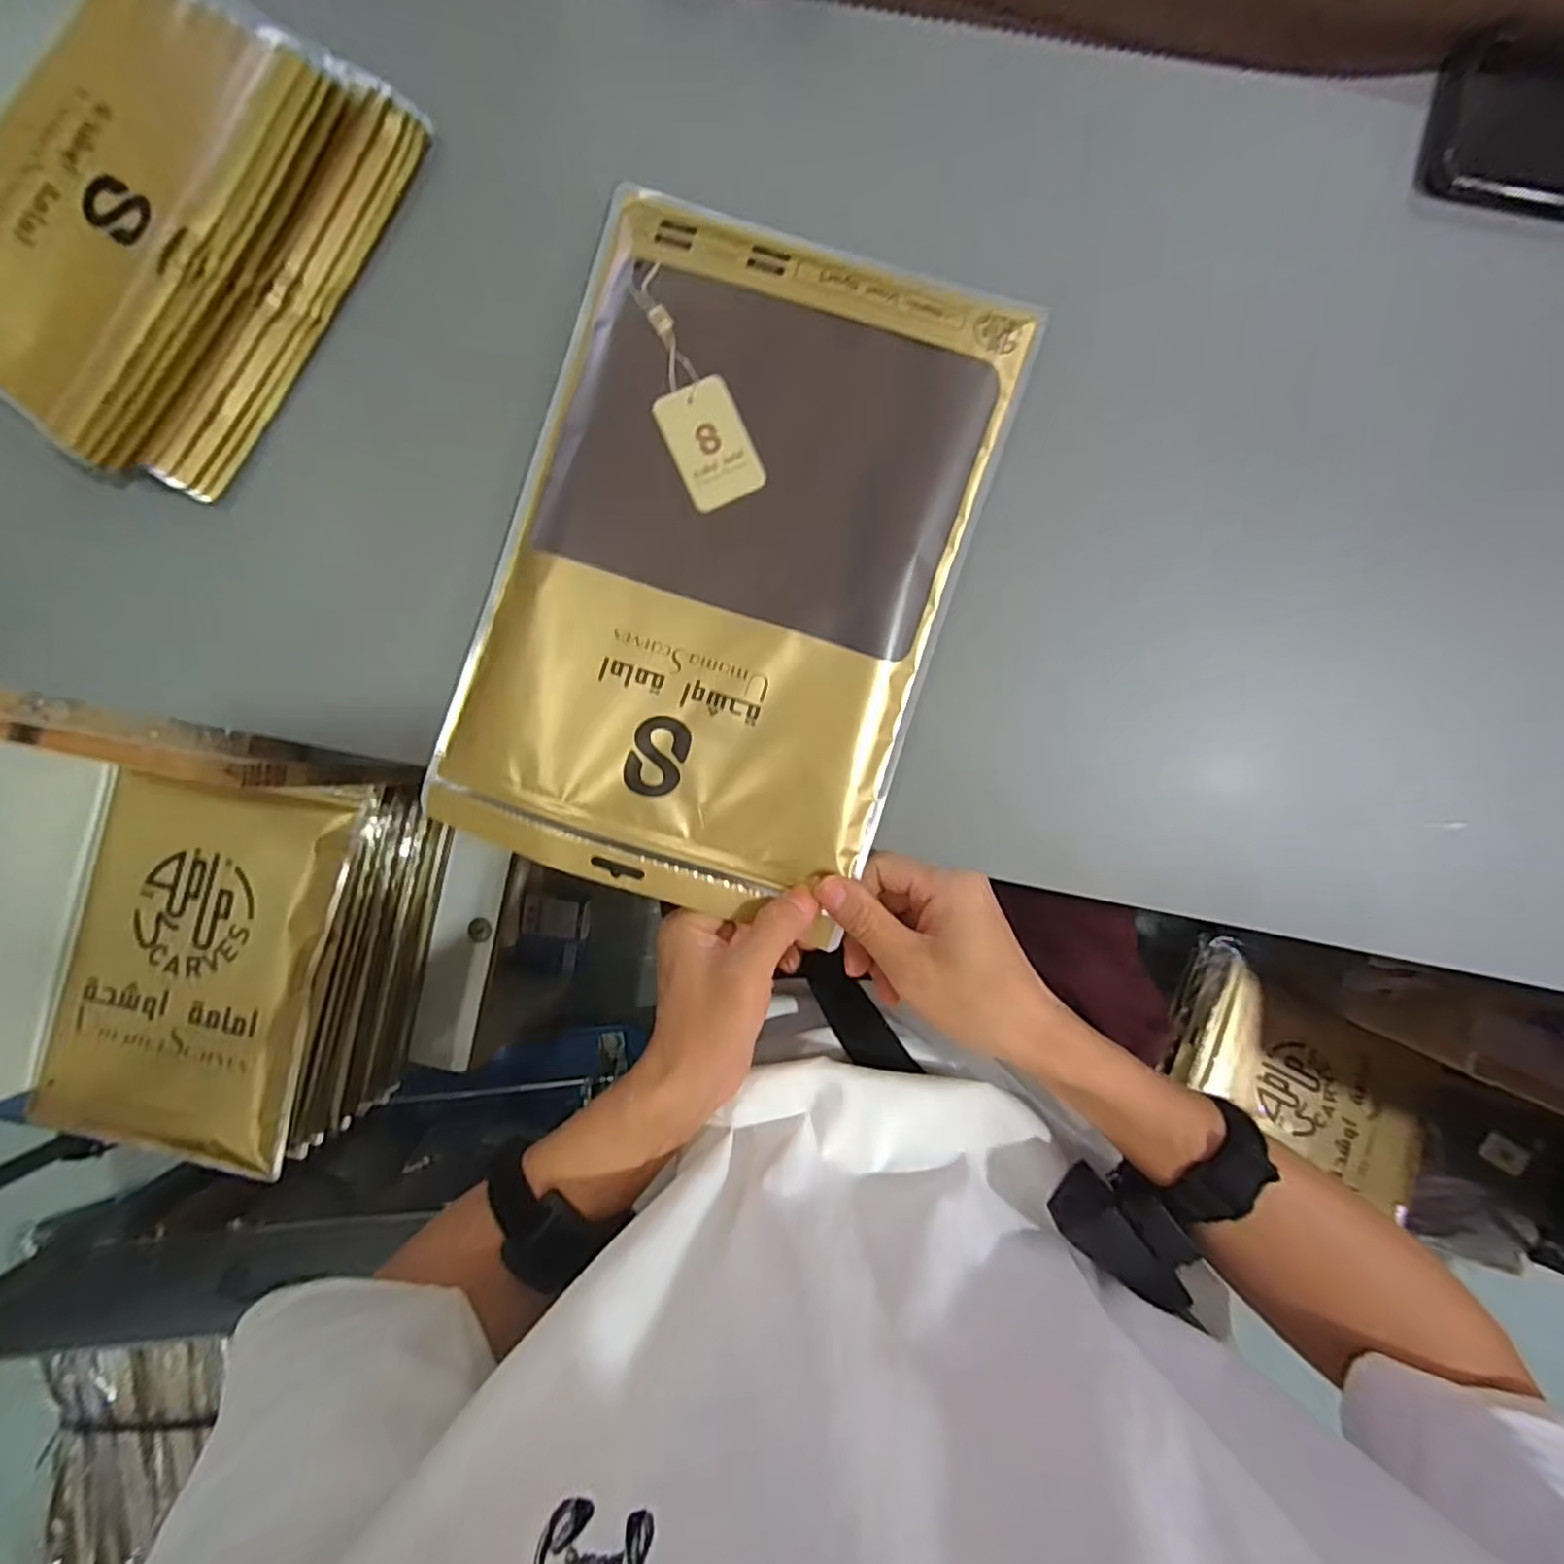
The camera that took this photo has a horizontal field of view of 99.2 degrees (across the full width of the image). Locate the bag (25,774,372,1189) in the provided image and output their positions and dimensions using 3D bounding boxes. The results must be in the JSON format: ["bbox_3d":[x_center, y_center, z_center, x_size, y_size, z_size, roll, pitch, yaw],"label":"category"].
[{"bbox_3d":[-0.518,0.156,0.588,0.225,0.036,0.324,11,91,2],"label":"bag"}]

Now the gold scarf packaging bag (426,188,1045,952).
[{"bbox_3d":[-0.030,-0.118,0.355,0.237,0.019,0.358,19,91,2],"label":"gold scarf packaging bag"}]

